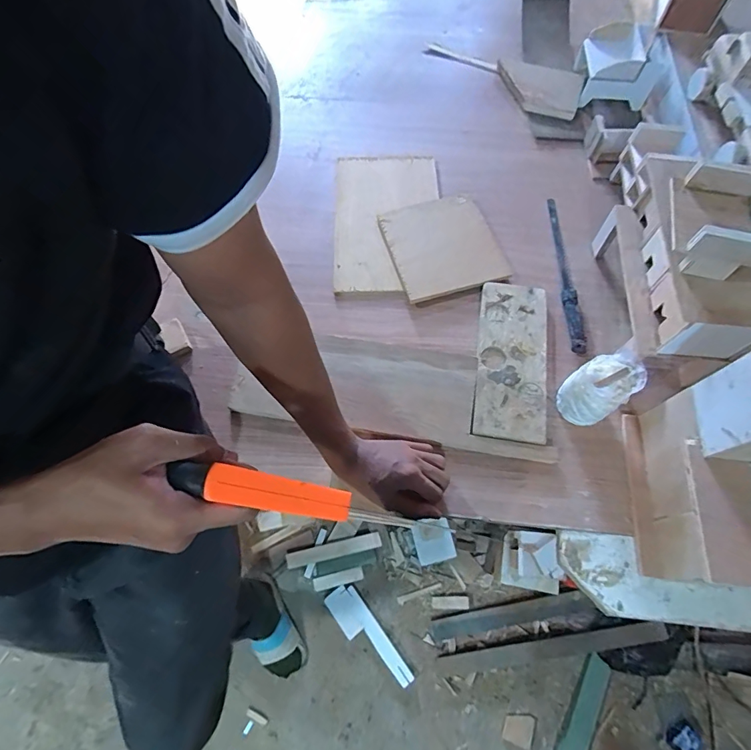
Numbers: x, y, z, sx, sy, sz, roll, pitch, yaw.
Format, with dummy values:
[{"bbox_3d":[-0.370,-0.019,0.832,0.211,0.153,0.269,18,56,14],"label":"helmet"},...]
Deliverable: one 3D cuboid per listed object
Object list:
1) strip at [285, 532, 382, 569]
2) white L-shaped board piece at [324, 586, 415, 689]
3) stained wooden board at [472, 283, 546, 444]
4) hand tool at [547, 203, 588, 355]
[{"bbox_3d":[-0.115,0.475,1.165,0.257,0.011,0.041,-13,81,-2],"label":"strip"},{"bbox_3d":[-0.020,0.678,1.112,0.080,0.033,0.277,-35,68,-16],"label":"white L-shaped board piece"},{"bbox_3d":[0.191,-0.027,0.601,0.092,0.012,0.238,9,68,4],"label":"stained wooden board"},{"bbox_3d":[0.300,-0.163,0.677,0.027,0.018,0.296,2,67,2],"label":"hand tool"}]

